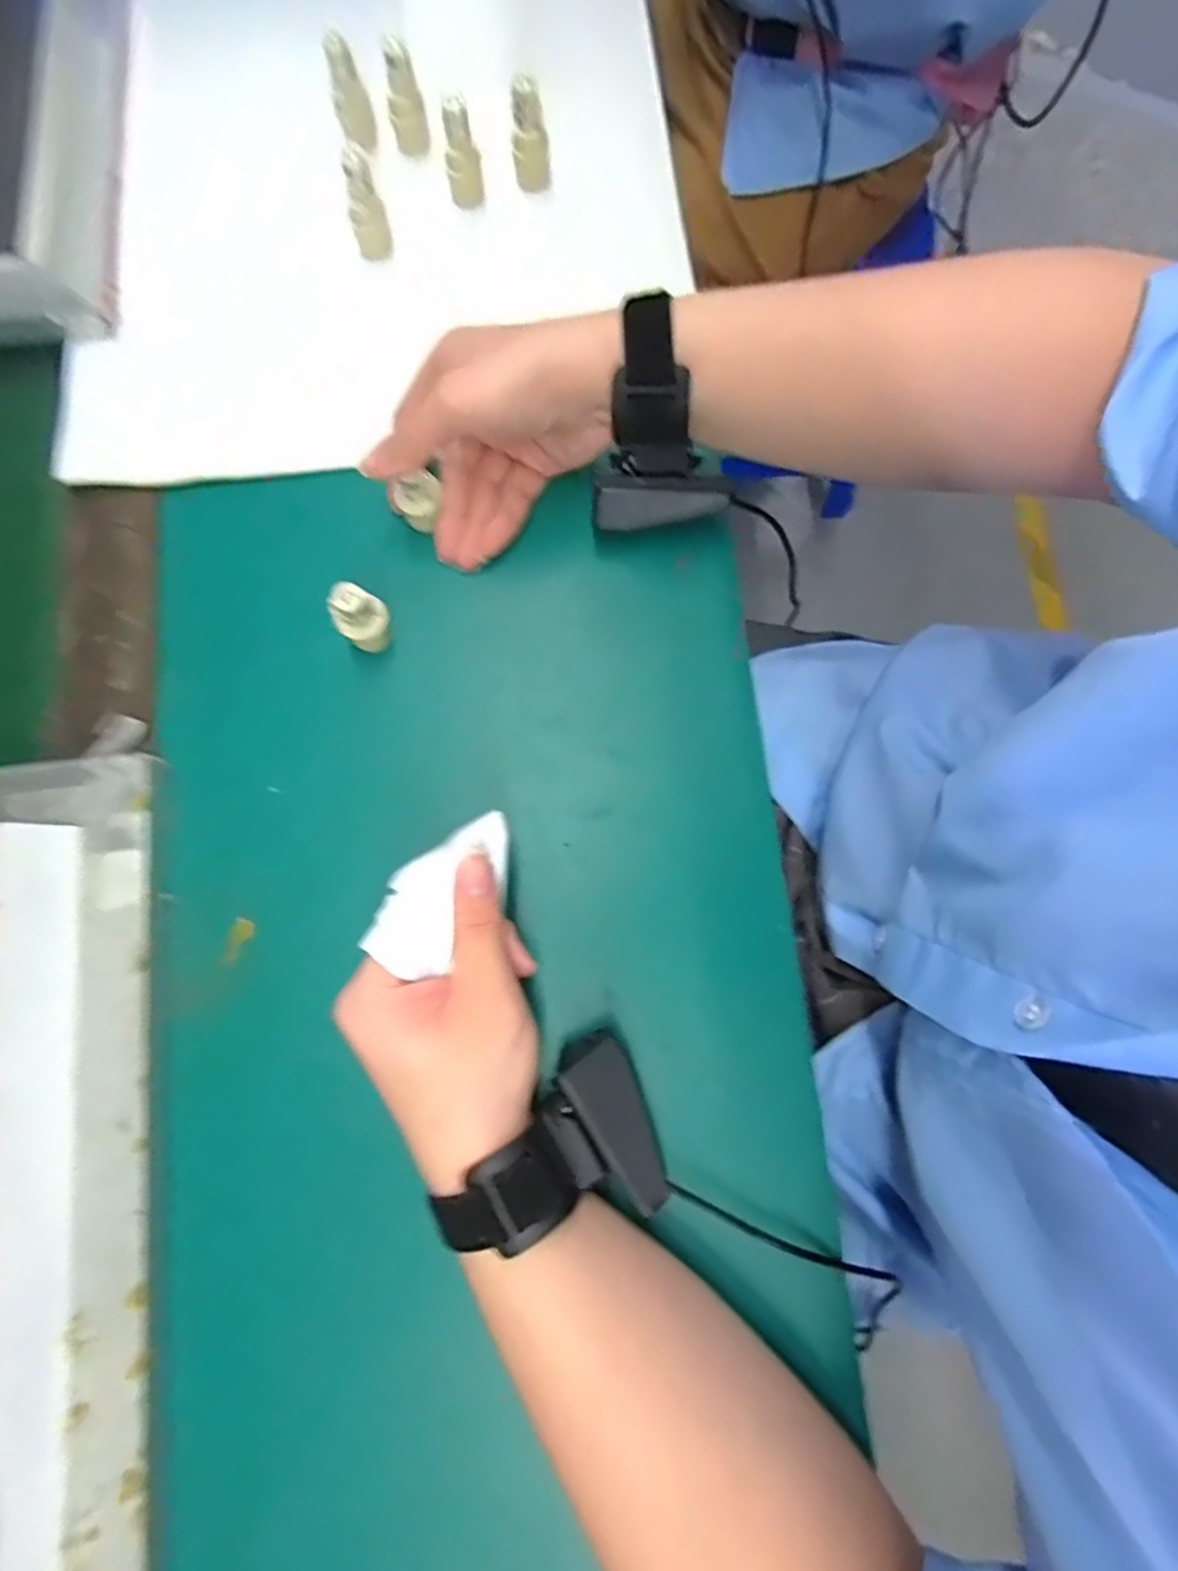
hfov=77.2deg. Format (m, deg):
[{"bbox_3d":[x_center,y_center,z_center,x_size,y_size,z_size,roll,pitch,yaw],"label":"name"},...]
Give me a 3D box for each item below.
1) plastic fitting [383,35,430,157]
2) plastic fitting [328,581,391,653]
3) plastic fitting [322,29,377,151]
[{"bbox_3d":[-0.105,-0.388,0.418,0.016,0.049,0.020,-36,81,-6],"label":"plastic fitting"},{"bbox_3d":[-0.111,-0.082,0.359,0.021,0.036,0.020,1,79,1],"label":"plastic fitting"},{"bbox_3d":[-0.137,-0.395,0.421,0.020,0.050,0.017,-17,79,-3],"label":"plastic fitting"}]

